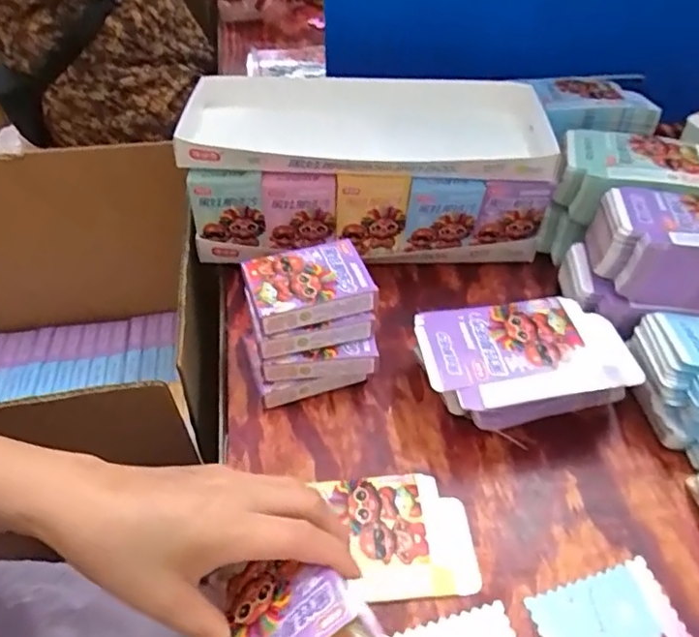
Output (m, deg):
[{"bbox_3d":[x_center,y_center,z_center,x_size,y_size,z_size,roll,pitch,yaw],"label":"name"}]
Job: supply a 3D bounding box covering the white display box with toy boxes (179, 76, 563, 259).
[{"bbox_3d":[0.015,-0.148,0.574,0.344,0.116,0.159,3,46,2],"label":"white display box with toy boxes"}]

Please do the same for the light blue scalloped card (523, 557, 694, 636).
[{"bbox_3d":[0.162,0.190,0.354,0.089,0.004,0.061,-13,51,-12],"label":"light blue scalloped card"}]

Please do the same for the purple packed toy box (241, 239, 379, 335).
[{"bbox_3d":[-0.032,-0.026,0.447,0.088,0.022,0.065,-16,46,-15],"label":"purple packed toy box"}]

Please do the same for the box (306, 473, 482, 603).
[{"bbox_3d":[0.034,0.147,0.392,0.097,0.005,0.084,-3,46,-3],"label":"box"}]

